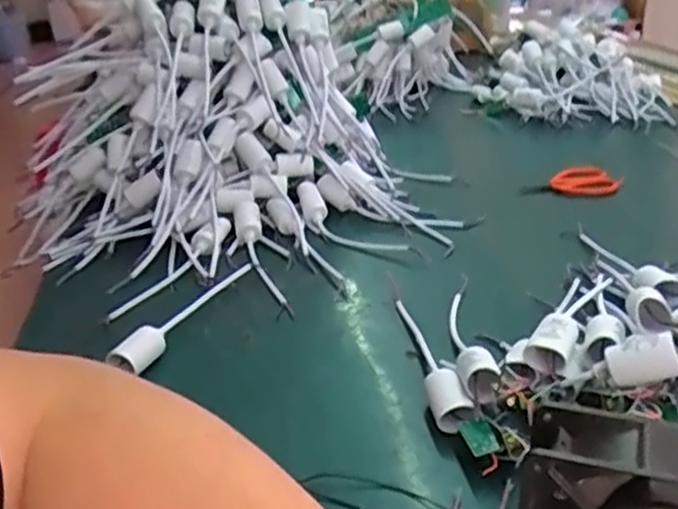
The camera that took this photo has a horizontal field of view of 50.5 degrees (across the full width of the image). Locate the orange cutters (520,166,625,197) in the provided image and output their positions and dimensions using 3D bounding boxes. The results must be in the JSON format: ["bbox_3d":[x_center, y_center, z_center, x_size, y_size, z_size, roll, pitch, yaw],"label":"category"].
[{"bbox_3d":[0.291,-0.092,0.904,0.115,0.025,0.035,-2,26,1],"label":"orange cutters"}]

